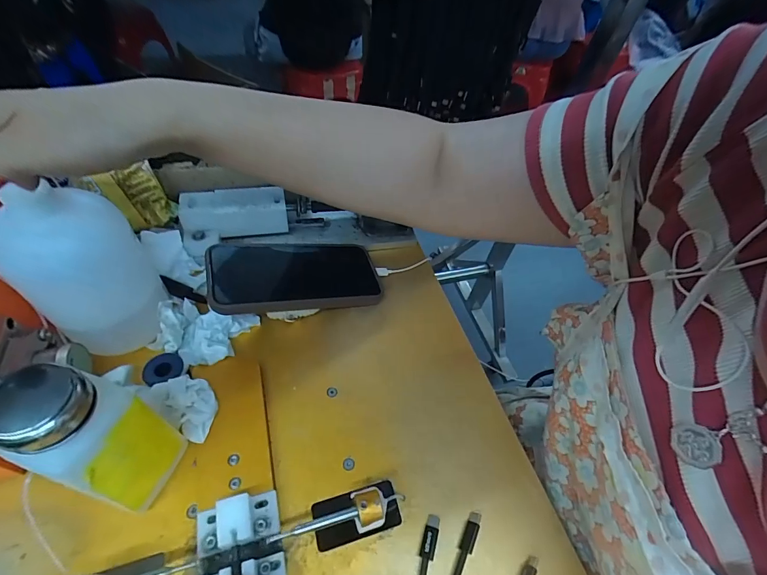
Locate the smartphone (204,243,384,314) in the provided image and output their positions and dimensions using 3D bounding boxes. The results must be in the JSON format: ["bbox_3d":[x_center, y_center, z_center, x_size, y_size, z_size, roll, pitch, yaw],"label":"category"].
[{"bbox_3d":[-0.081,-0.013,0.361,0.161,0.009,0.080,-2,51,-26],"label":"smartphone"}]

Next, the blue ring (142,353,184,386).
[{"bbox_3d":[-0.177,0.065,0.299,0.028,0.007,0.029,5,53,-7],"label":"blue ring"}]

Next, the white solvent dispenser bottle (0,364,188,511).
[{"bbox_3d":[-0.162,0.093,0.223,0.043,0.128,0.054,15,52,6],"label":"white solvent dispenser bottle"}]

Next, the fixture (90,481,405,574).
[{"bbox_3d":[-0.081,0.163,0.234,0.196,0.048,0.059,-9,53,-16],"label":"fixture"}]

